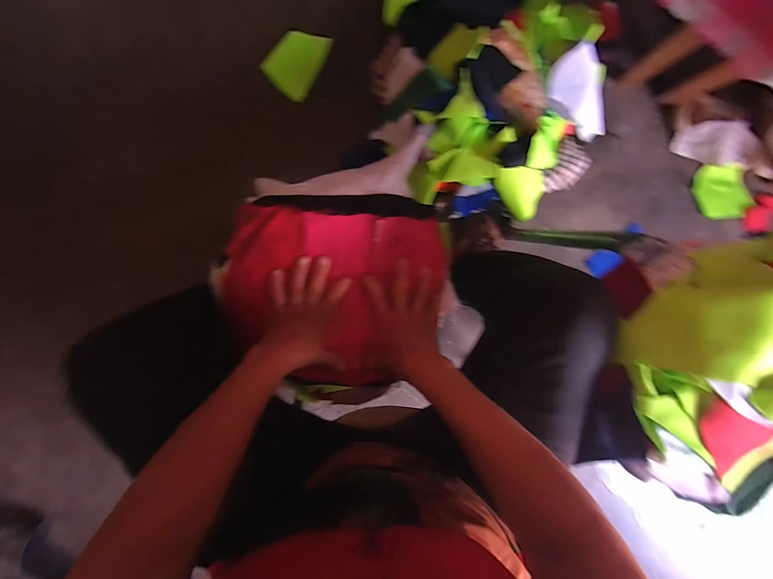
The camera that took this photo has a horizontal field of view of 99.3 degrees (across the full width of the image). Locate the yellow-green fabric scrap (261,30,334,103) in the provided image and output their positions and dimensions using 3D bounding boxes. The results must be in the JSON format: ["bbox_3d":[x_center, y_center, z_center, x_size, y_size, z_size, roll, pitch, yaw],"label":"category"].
[{"bbox_3d":[-0.186,-0.480,0.686,0.094,0.008,0.144,27,88,-24],"label":"yellow-green fabric scrap"}]

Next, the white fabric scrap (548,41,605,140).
[{"bbox_3d":[0.368,-0.359,0.630,0.082,0.023,0.186,-28,133,29],"label":"white fabric scrap"}]

